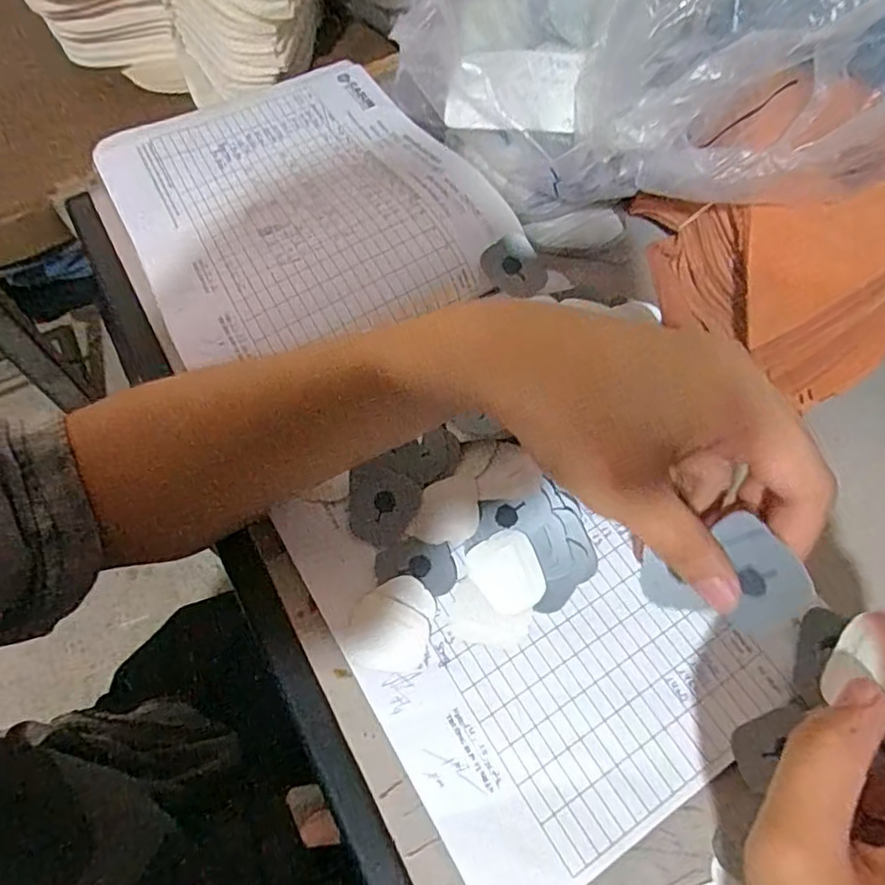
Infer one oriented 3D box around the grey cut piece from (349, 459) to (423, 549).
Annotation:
[{"bbox_3d":[-0.033,0.032,0.315,0.038,0.004,0.039,29,81,12],"label":"grey cut piece"}]

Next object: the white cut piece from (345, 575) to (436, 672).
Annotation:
[{"bbox_3d":[-0.025,0.087,0.291,0.039,0.004,0.043,7,66,5],"label":"white cut piece"}]

